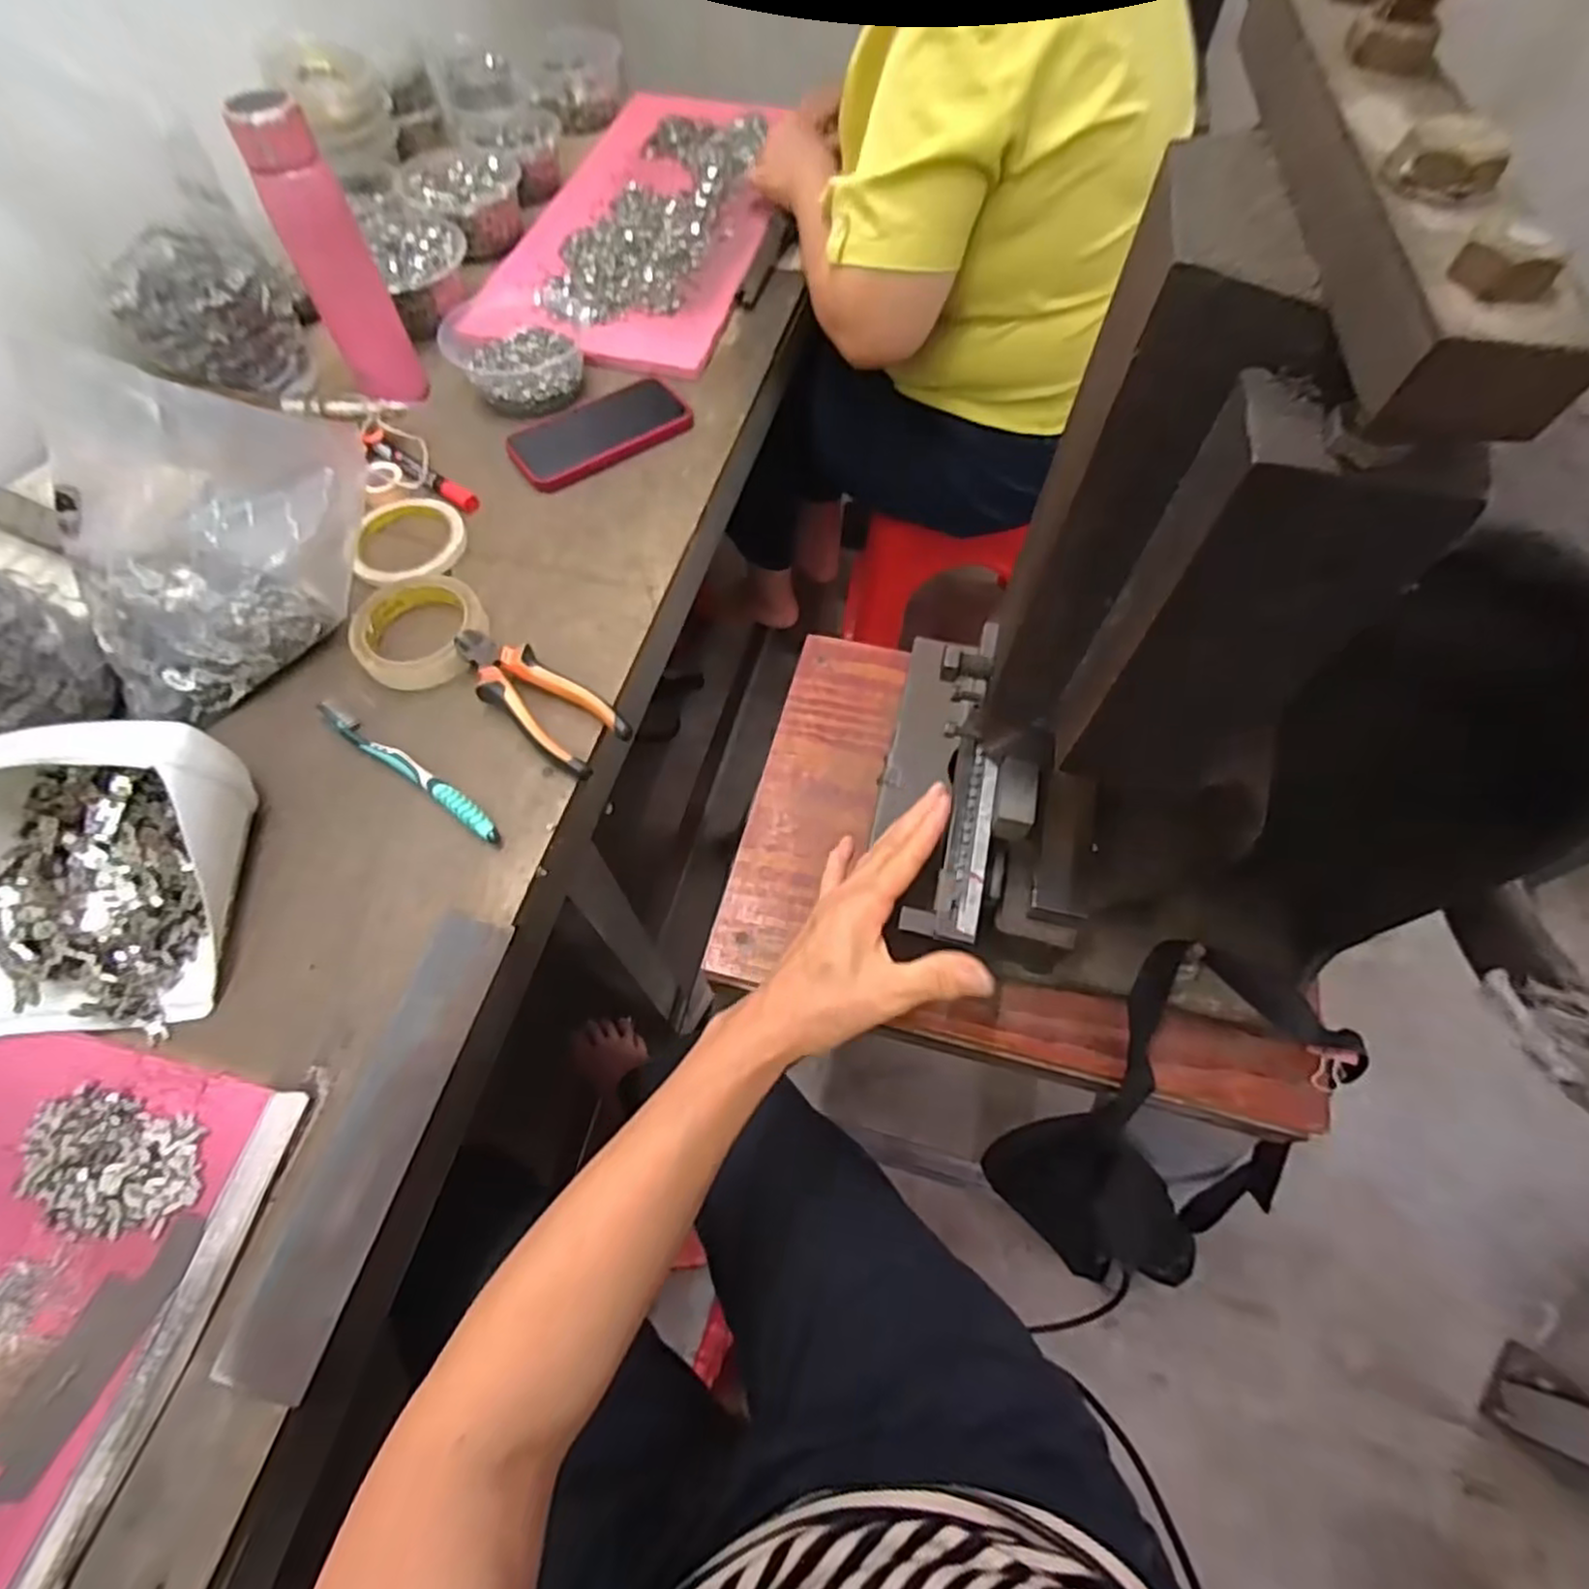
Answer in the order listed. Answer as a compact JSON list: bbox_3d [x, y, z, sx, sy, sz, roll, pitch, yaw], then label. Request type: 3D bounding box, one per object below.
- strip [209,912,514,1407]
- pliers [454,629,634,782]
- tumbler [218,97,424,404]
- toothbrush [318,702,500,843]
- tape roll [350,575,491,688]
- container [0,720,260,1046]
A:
[{"bbox_3d":[-0.234,0.187,0.414,0.049,0.011,0.245,13,65,7],"label":"strip"},{"bbox_3d":[-0.193,-0.075,0.543,0.147,0.028,0.057,37,68,18],"label":"pliers"},{"bbox_3d":[-0.387,-0.442,0.621,0.060,0.199,0.058,-27,65,-14],"label":"tumbler"},{"bbox_3d":[-0.275,-0.018,0.522,0.179,0.015,0.016,32,66,16],"label":"toothbrush"},{"bbox_3d":[-0.295,-0.134,0.576,0.096,0.025,0.103,0,62,0],"label":"tape roll"},{"bbox_3d":[-0.432,0.047,0.445,0.153,0.087,0.180,0,62,1],"label":"container"}]

